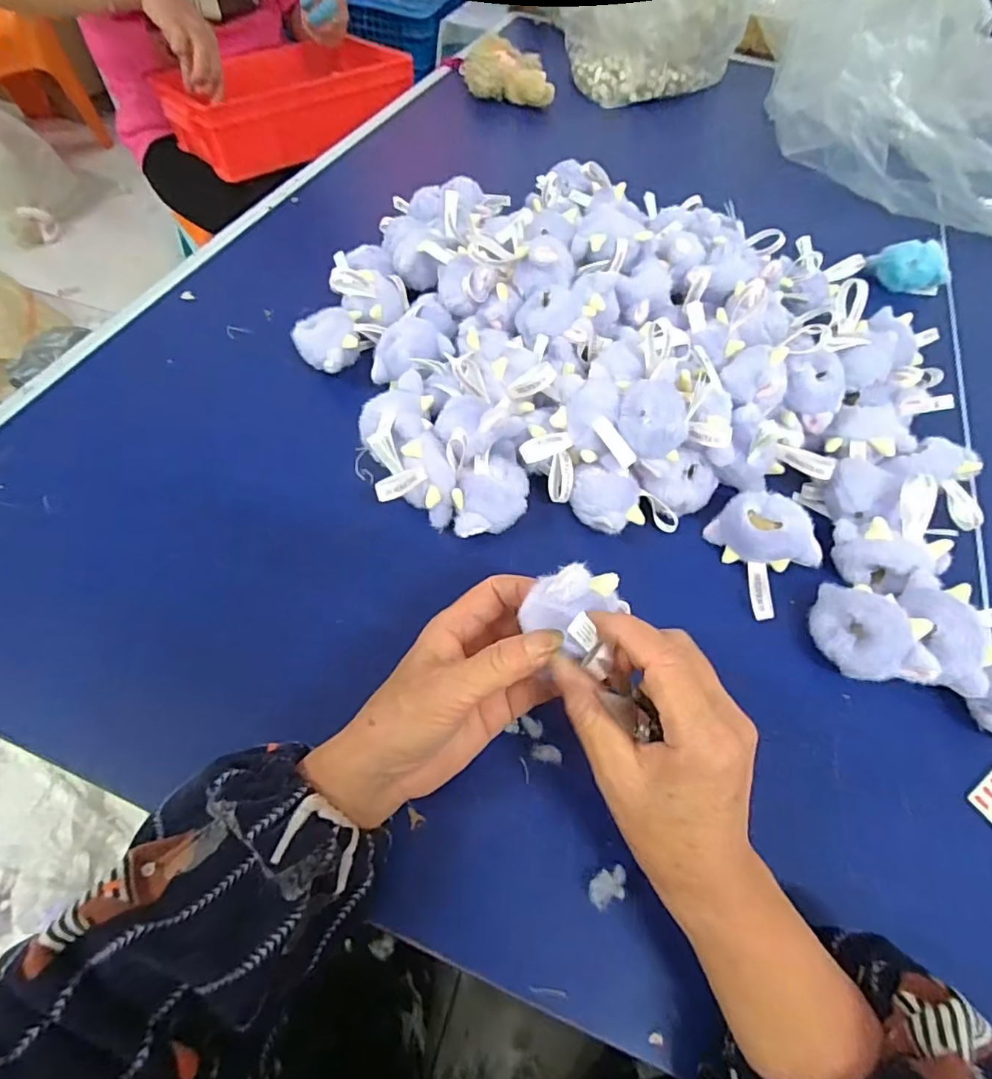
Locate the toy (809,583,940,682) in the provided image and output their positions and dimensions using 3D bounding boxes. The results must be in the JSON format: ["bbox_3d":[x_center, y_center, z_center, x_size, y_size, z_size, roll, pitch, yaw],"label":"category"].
[{"bbox_3d":[0.237,0.058,0.354,0.053,0.045,0.064,14,58,6],"label":"toy"}]

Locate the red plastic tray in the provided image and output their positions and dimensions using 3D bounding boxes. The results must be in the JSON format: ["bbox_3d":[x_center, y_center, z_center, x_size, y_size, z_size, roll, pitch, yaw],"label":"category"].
[{"bbox_3d":[-0.357,-0.763,0.932,0.383,0.094,0.299,-28,63,-19],"label":"red plastic tray"}]

